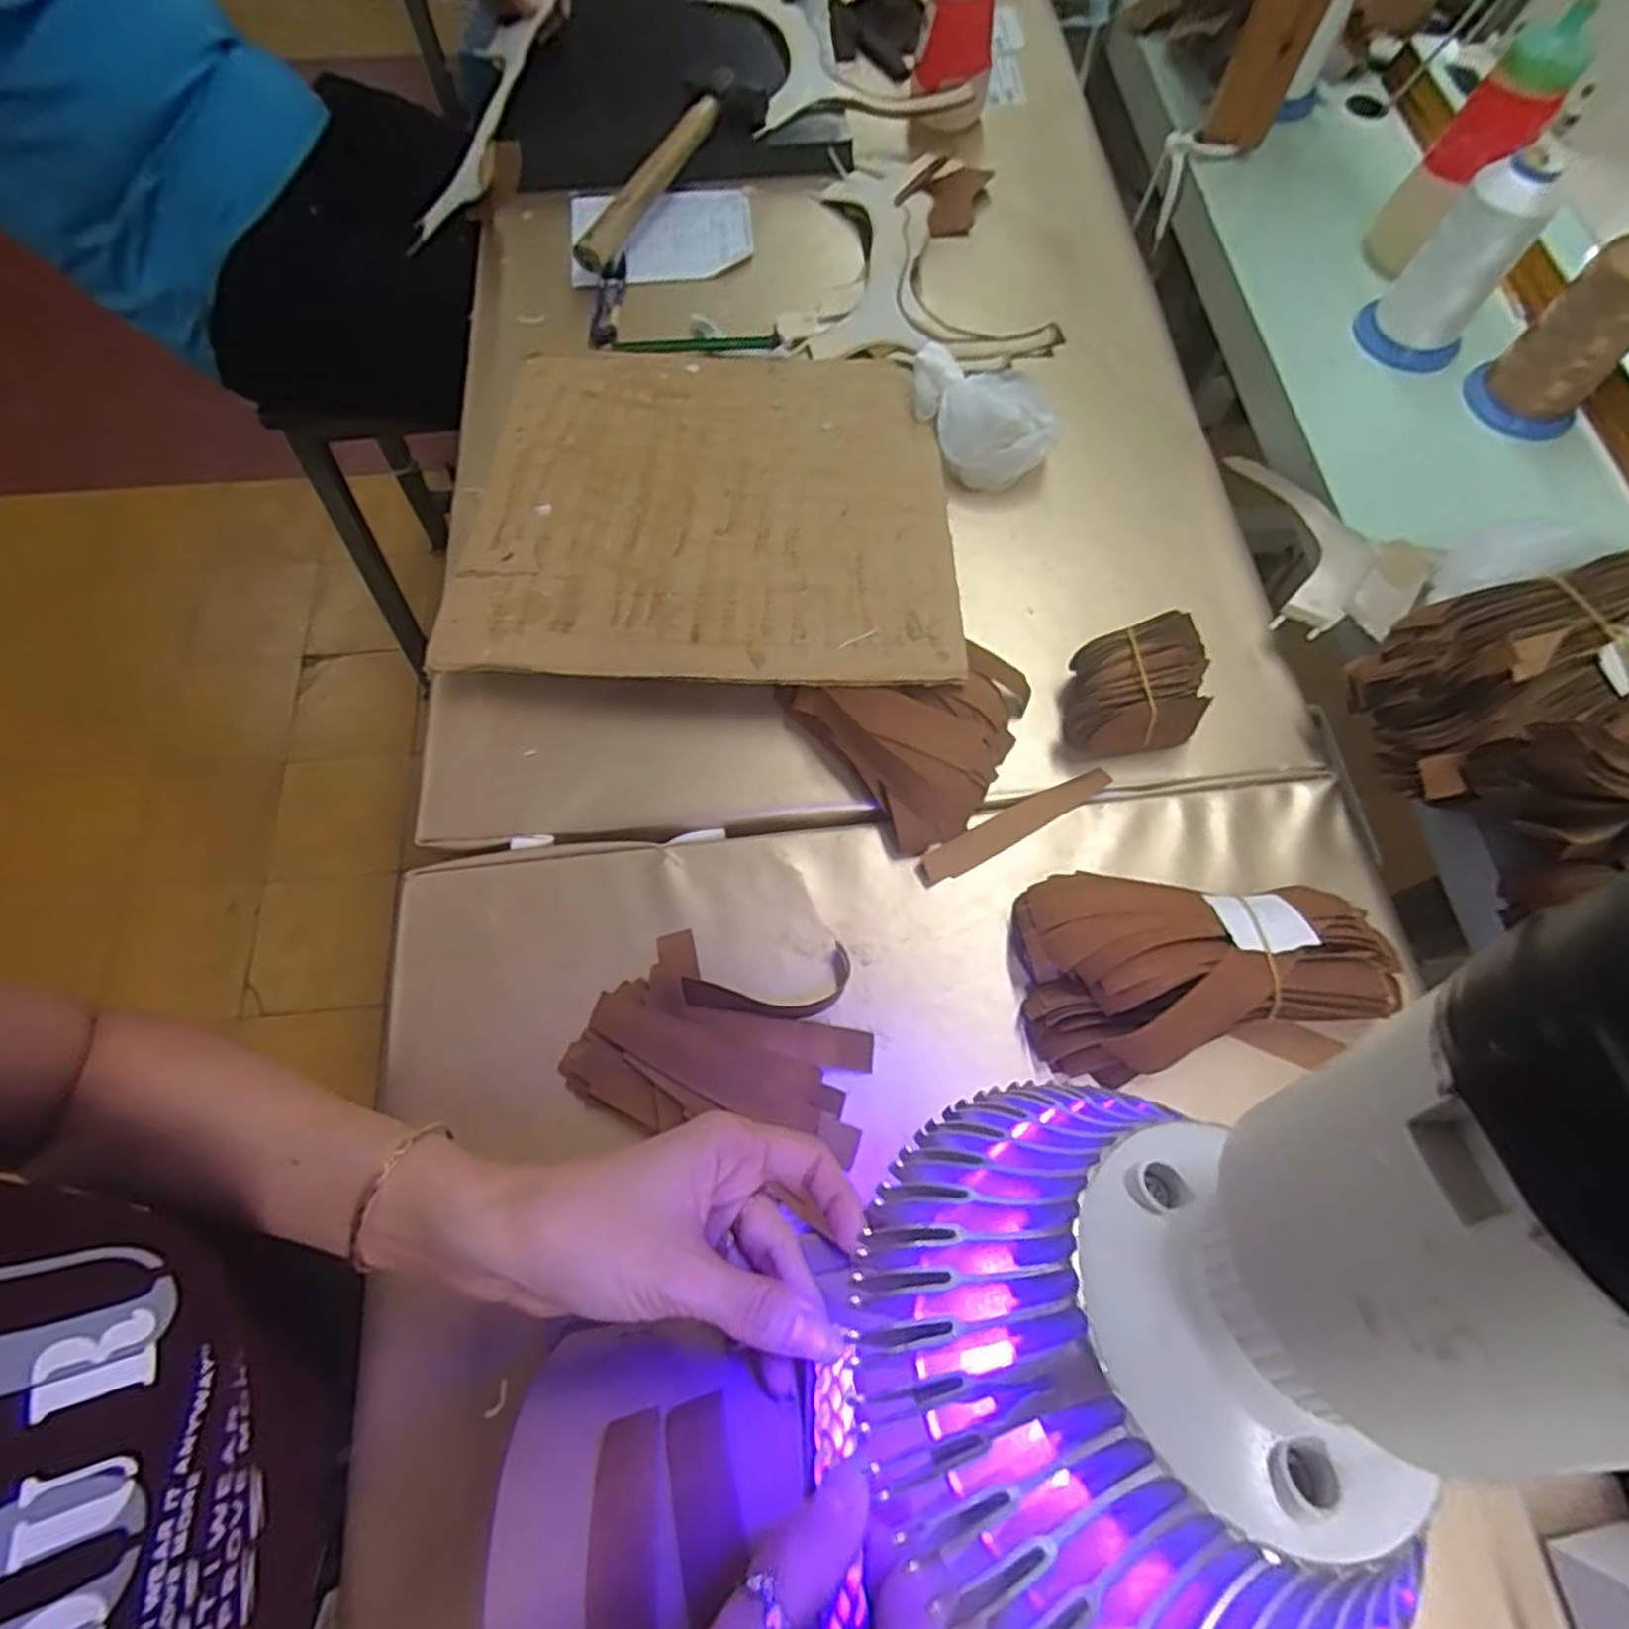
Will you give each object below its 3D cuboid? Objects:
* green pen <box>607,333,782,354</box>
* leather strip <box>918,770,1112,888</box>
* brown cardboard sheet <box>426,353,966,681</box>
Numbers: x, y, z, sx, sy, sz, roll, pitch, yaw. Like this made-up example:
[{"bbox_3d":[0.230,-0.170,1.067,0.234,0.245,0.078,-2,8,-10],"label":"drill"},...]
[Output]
[{"bbox_3d":[-0.083,-0.336,0.561,0.118,0.012,0.012,-4,69,-3],"label":"green pen"},{"bbox_3d":[0.112,0.006,0.432,0.121,0.004,0.019,-29,65,-10],"label":"leather strip"},{"bbox_3d":[-0.068,-0.195,0.486,0.296,0.009,0.265,1,69,-1],"label":"brown cardboard sheet"}]

